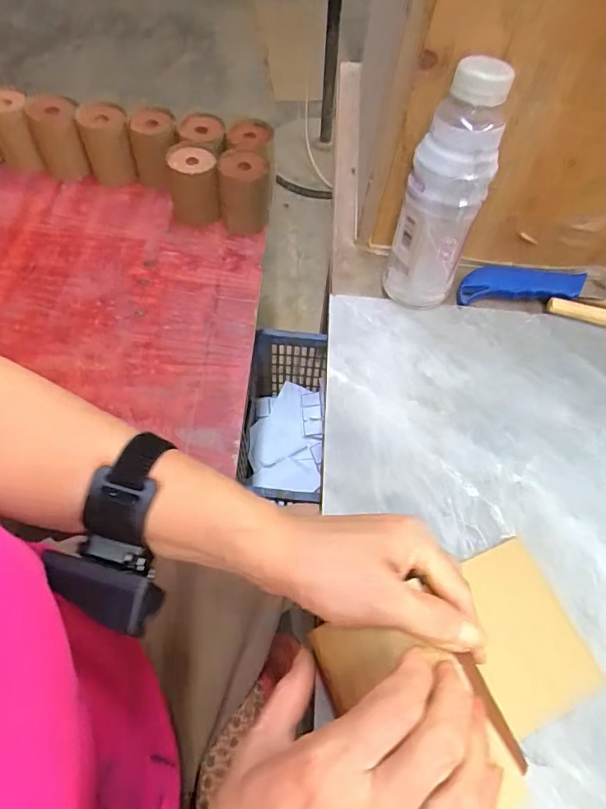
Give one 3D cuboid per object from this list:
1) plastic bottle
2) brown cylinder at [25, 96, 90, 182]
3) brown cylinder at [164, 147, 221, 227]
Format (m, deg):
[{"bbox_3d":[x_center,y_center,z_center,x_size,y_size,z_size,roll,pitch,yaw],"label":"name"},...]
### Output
[{"bbox_3d":[0.117,-0.169,0.412,0.062,0.193,0.065,17,61,7],"label":"plastic bottle"},{"bbox_3d":[-0.422,-0.457,0.848,0.085,0.107,0.088,-21,64,-14],"label":"brown cylinder"},{"bbox_3d":[-0.189,-0.378,0.838,0.084,0.103,0.084,-9,62,-8],"label":"brown cylinder"}]

